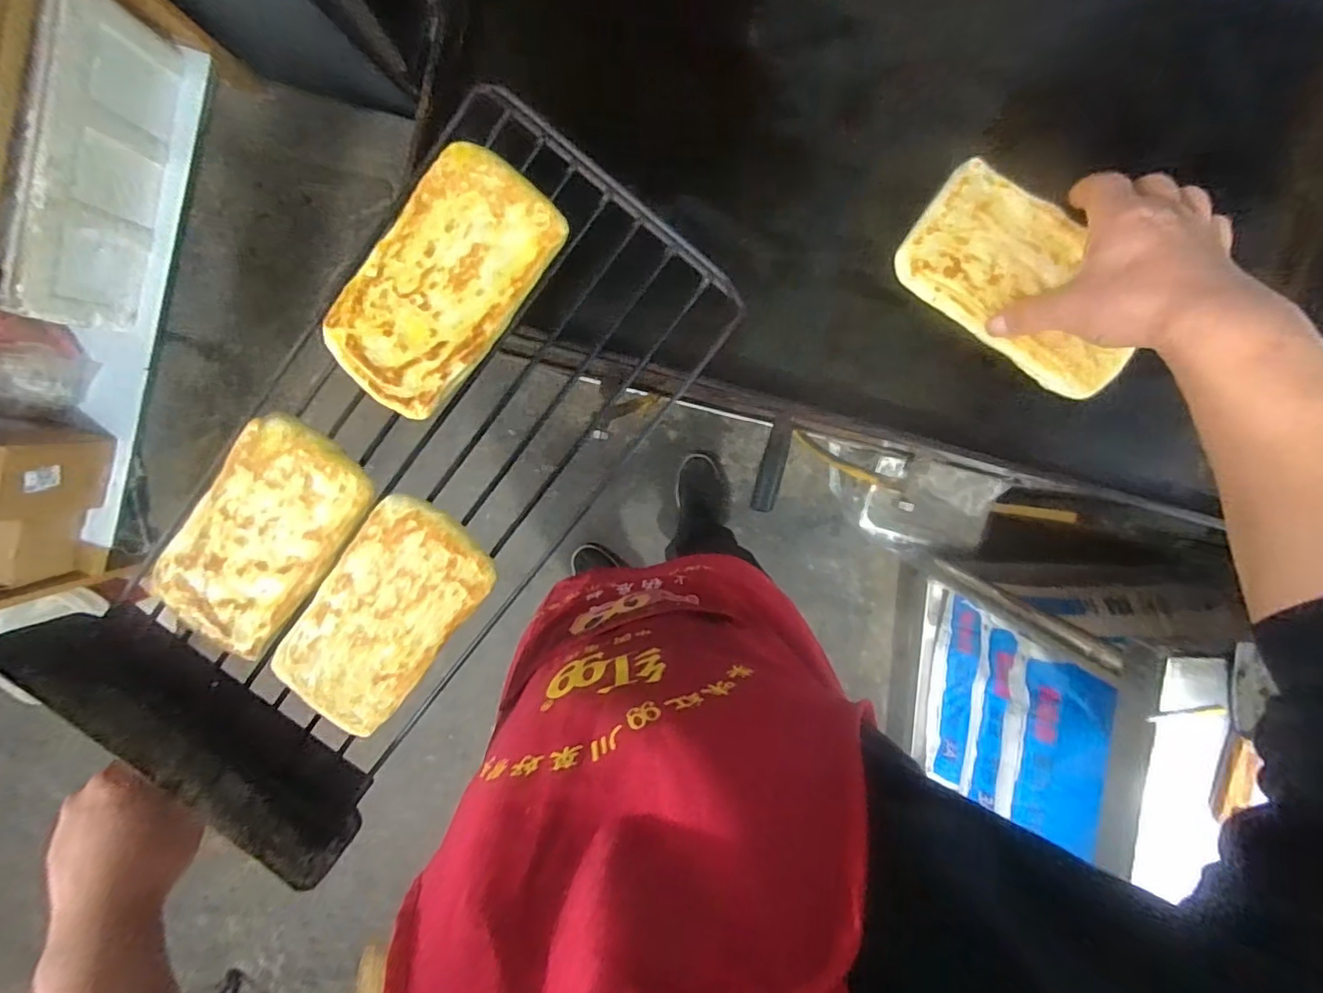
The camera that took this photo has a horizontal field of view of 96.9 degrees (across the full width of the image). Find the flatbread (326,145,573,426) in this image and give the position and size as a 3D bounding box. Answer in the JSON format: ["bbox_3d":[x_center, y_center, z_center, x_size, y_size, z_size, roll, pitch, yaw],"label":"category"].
[{"bbox_3d":[-0.149,-0.144,0.398,0.096,0.014,0.172,38,95,-5],"label":"flatbread"}]

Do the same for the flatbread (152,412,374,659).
[{"bbox_3d":[-0.285,0.030,0.418,0.099,0.010,0.169,35,95,-4],"label":"flatbread"}]

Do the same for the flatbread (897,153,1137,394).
[{"bbox_3d":[0.257,-0.150,0.413,0.172,0.013,0.093,34,95,-4],"label":"flatbread"}]

